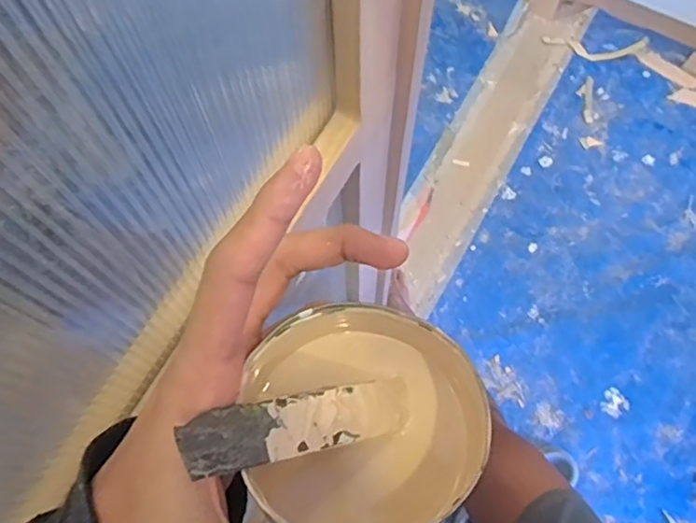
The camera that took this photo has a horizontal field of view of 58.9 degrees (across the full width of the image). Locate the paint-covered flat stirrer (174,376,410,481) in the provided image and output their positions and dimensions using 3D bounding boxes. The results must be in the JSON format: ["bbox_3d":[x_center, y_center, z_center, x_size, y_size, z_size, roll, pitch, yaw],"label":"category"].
[{"bbox_3d":[-0.013,0.055,0.213,0.086,0.004,0.020,-2,66,-37],"label":"paint-covered flat stirrer"}]

